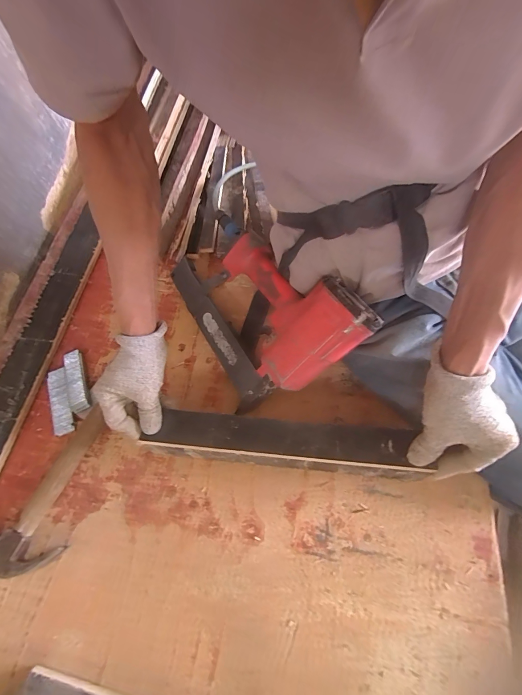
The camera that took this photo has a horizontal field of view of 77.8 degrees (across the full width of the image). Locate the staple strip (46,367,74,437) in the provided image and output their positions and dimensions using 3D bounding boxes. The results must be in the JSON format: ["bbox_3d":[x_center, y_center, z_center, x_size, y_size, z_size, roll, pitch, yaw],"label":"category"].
[{"bbox_3d":[-0.315,0.081,0.505,0.032,0.007,0.109,-22,65,-7],"label":"staple strip"}]

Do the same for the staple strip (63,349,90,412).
[{"bbox_3d":[-0.297,0.053,0.518,0.032,0.011,0.108,-24,65,-8],"label":"staple strip"}]

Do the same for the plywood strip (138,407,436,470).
[{"bbox_3d":[0.023,0.118,0.421,0.324,0.014,0.063,1,51,4],"label":"plywood strip"}]

